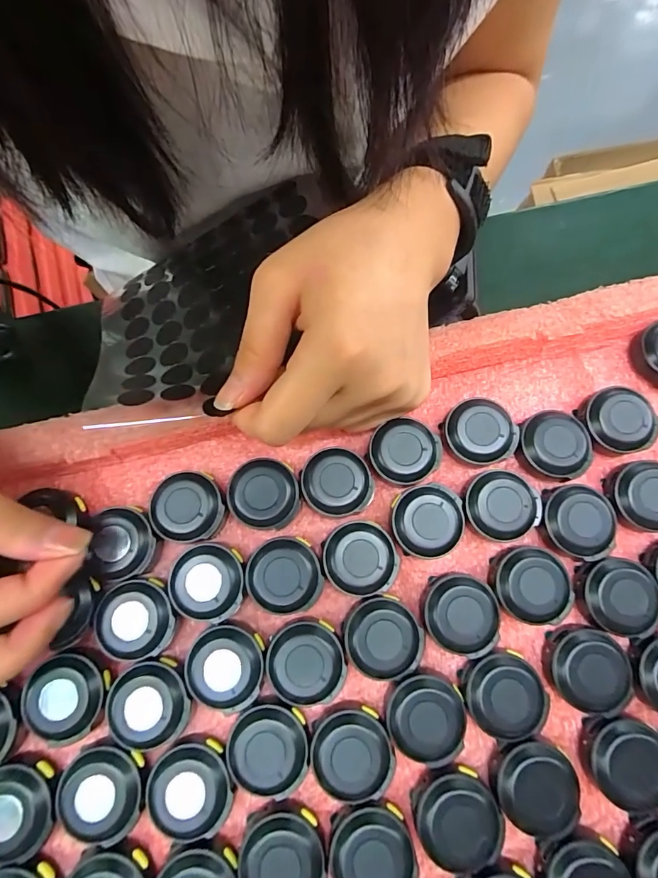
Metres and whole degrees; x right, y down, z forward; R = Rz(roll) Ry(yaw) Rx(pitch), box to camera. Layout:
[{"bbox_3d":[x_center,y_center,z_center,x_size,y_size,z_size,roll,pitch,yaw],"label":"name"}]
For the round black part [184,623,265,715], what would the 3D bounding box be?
[{"bbox_3d":[-0.040,0.087,0.164,0.029,0.010,0.029,1,79,-3],"label":"round black part"}]

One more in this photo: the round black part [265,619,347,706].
[{"bbox_3d":[-0.009,0.086,0.165,0.029,0.011,0.028,1,79,-3],"label":"round black part"}]

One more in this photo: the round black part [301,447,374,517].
[{"bbox_3d":[0.003,0.019,0.182,0.028,0.012,0.028,1,79,-3],"label":"round black part"}]

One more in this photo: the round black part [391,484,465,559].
[{"bbox_3d":[0.041,0.034,0.177,0.028,0.013,0.028,1,79,-3],"label":"round black part"}]

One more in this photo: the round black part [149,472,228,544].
[{"bbox_3d":[-0.059,0.028,0.179,0.030,0.011,0.029,1,79,-3],"label":"round black part"}]

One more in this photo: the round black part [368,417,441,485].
[{"bbox_3d":[0.033,0.006,0.185,0.029,0.013,0.027,1,79,-3],"label":"round black part"}]

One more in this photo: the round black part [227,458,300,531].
[{"bbox_3d":[-0.027,0.024,0.180,0.029,0.012,0.028,1,79,-3],"label":"round black part"}]

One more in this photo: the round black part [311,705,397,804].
[{"bbox_3d":[0.008,0.115,0.155,0.028,0.010,0.027,1,79,-3],"label":"round black part"}]

